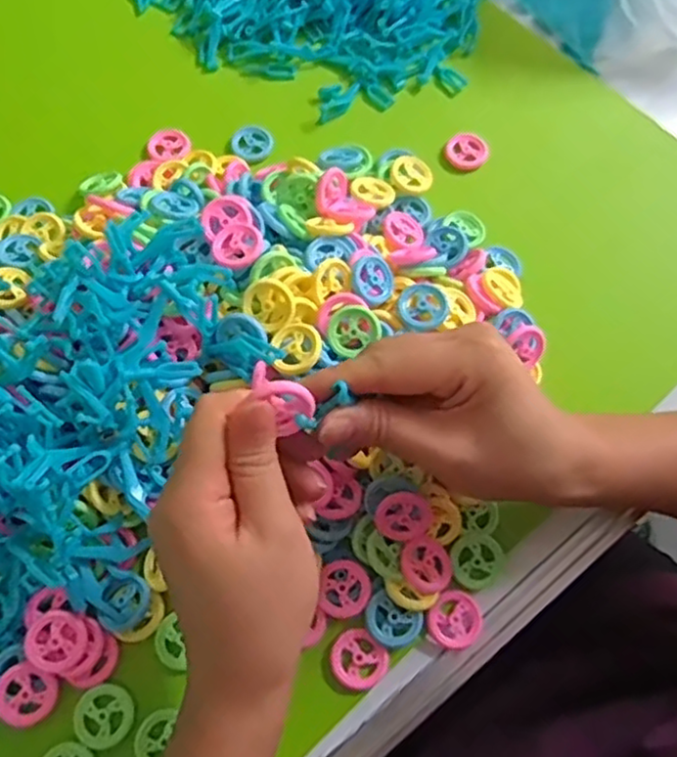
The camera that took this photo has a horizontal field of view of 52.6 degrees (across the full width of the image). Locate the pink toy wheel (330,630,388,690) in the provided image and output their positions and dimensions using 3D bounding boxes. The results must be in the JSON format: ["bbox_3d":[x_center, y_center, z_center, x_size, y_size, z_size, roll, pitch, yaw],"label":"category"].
[{"bbox_3d":[0.011,0.147,0.357,0.028,0.004,0.027,0,69,-1],"label":"pink toy wheel"}]

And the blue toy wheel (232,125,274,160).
[{"bbox_3d":[-0.062,-0.170,0.496,0.029,0.007,0.026,-35,74,-13],"label":"blue toy wheel"}]

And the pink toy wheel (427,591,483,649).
[{"bbox_3d":[0.063,0.129,0.367,0.030,0.008,0.028,0,69,-1],"label":"pink toy wheel"}]

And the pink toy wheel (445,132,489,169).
[{"bbox_3d":[0.093,-0.163,0.493,0.030,0.010,0.024,15,70,4],"label":"pink toy wheel"}]

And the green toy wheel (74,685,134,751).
[{"bbox_3d":[-0.121,0.174,0.354,0.030,0.005,0.029,0,69,-1],"label":"green toy wheel"}]

